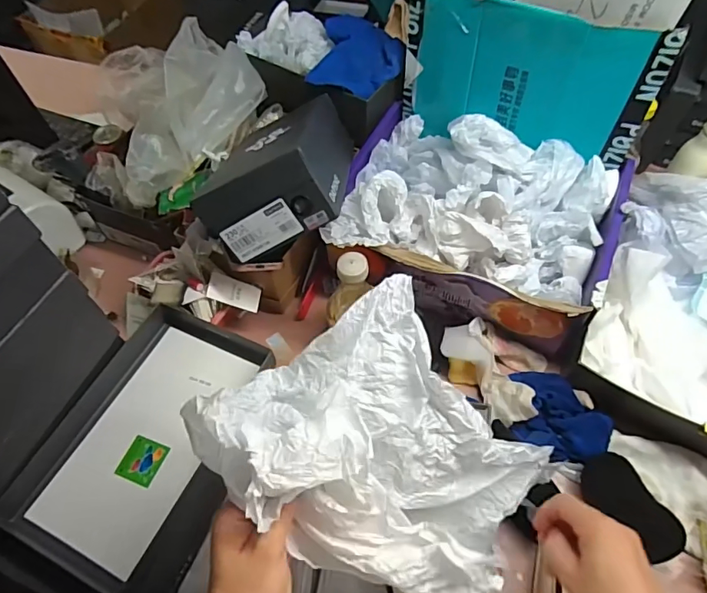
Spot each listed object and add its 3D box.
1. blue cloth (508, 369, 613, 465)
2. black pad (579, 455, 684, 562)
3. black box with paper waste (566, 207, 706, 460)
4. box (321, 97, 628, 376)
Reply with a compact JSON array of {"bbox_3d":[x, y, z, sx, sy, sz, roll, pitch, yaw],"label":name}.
[{"bbox_3d":[0.272,0.165,0.663,0.142,0.044,0.099,30,63,20],"label":"blue cloth"},{"bbox_3d":[0.336,0.260,0.598,0.073,0.010,0.123,-47,56,13],"label":"black pad"},{"bbox_3d":[0.468,0.035,0.658,0.258,0.129,0.311,28,63,20],"label":"black box with paper waste"},{"bbox_3d":[0.179,-0.127,0.740,0.381,0.170,0.301,20,60,15],"label":"box"}]

